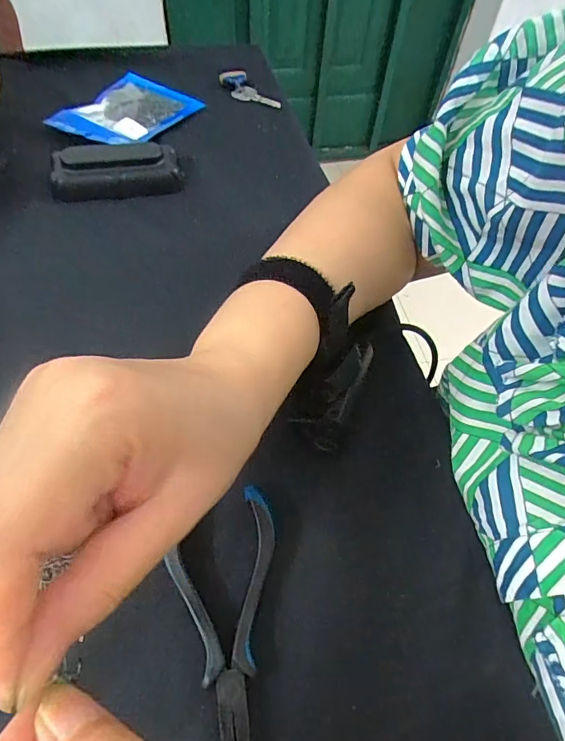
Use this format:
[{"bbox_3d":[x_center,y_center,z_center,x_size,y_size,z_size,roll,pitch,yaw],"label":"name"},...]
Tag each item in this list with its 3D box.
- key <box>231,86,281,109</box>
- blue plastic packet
[{"bbox_3d":[-0.030,-0.309,0.513,0.058,0.007,0.018,26,56,12],"label":"key"},{"bbox_3d":[-0.159,-0.266,0.470,0.101,0.016,0.134,29,59,16],"label":"blue plastic packet"}]

